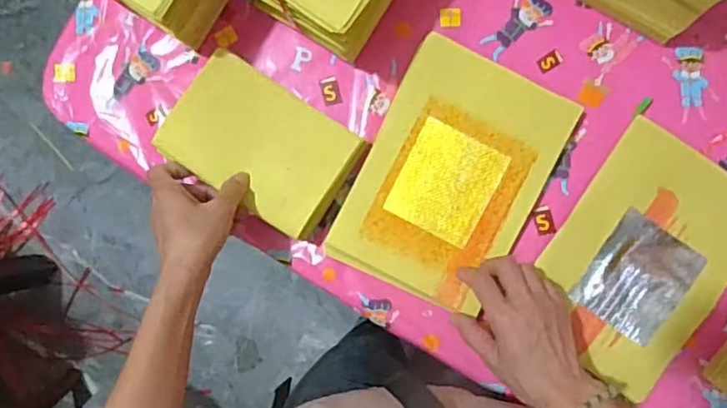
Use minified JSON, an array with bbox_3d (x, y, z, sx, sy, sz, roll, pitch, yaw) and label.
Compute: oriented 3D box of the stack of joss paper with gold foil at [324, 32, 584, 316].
[{"bbox_3d":[0.083,-0.023,0.571,0.162,0.021,0.226,28,92,3],"label":"stack of joss paper with gold foil"}]

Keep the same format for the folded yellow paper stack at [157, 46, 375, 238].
[{"bbox_3d":[-0.094,-0.055,0.569,0.169,0.041,0.112,32,89,-2],"label":"folded yellow paper stack"}]

